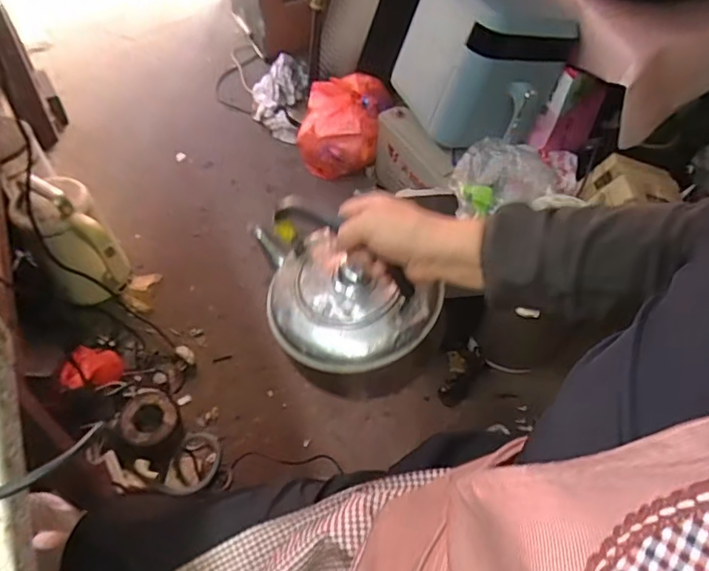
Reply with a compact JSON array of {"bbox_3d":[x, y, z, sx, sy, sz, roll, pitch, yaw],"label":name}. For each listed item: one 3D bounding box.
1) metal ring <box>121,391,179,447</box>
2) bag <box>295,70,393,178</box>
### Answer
[{"bbox_3d":[-0.399,0.257,1.075,0.105,0.026,0.105,2,55,-3],"label":"metal ring"},{"bbox_3d":[-0.032,-0.435,1.527,0.230,0.203,0.198,9,55,2],"label":"bag"}]

